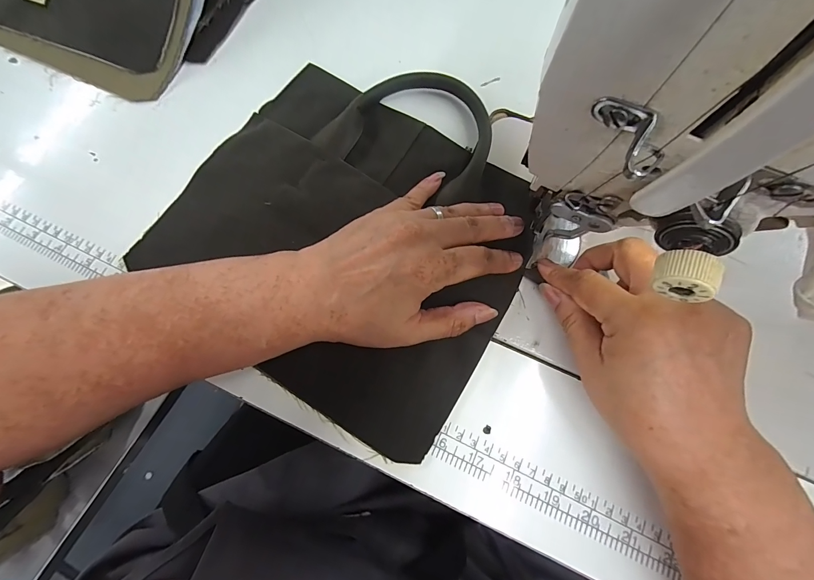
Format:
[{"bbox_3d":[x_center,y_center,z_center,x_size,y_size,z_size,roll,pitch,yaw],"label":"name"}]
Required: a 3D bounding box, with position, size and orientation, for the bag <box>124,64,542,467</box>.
[{"bbox_3d":[-0.032,-0.057,0.258,0.251,0.013,0.259,32,78,8],"label":"bag"}]

